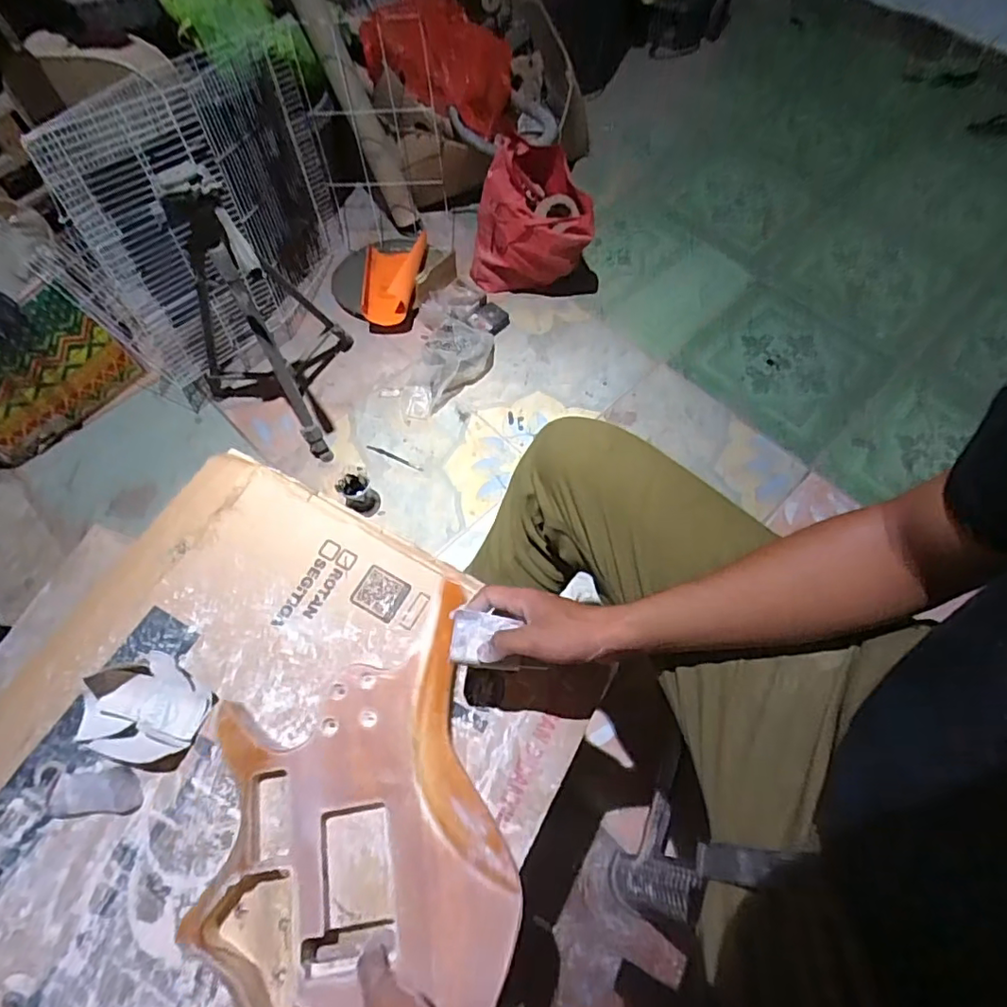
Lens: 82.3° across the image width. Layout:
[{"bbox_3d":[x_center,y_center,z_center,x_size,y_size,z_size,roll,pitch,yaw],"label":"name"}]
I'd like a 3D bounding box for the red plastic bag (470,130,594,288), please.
[{"bbox_3d":[0.059,-0.657,1.331,0.263,0.279,0.208,0,63,-1],"label":"red plastic bag"}]

